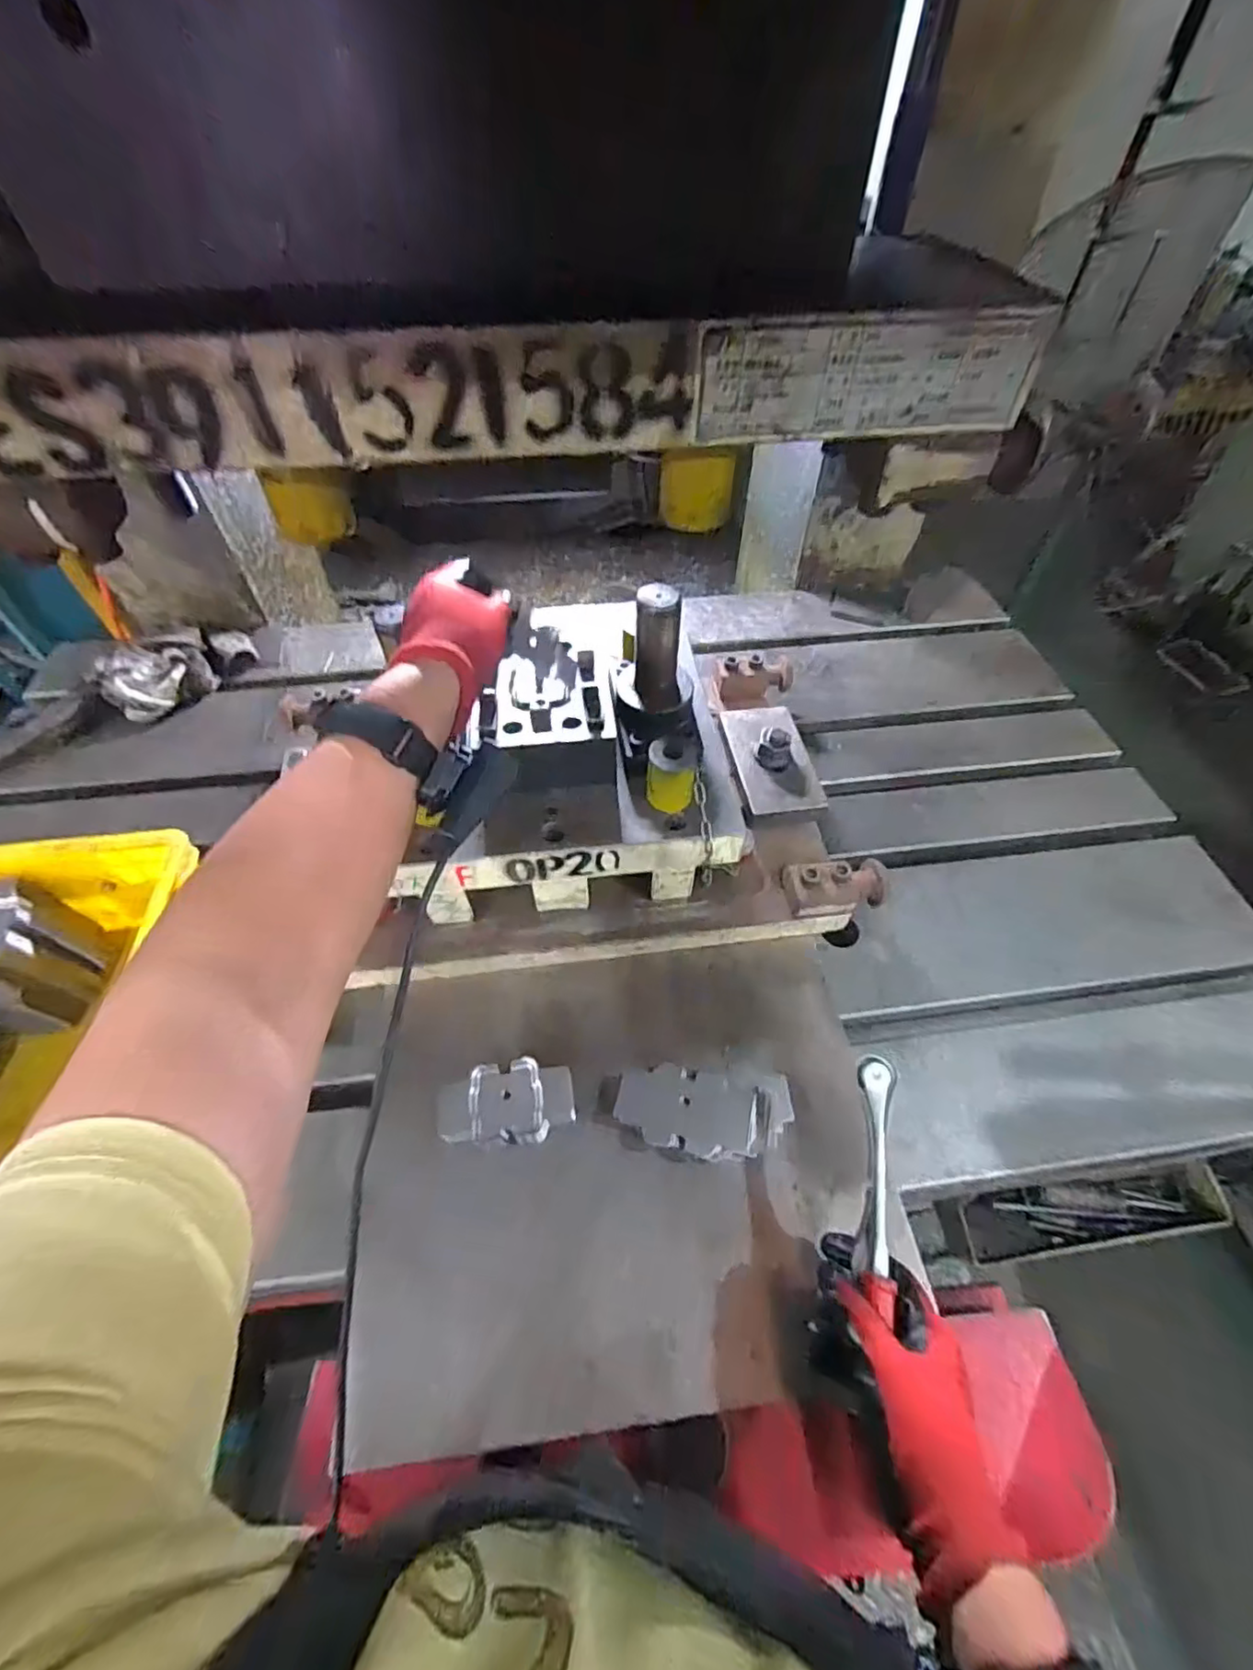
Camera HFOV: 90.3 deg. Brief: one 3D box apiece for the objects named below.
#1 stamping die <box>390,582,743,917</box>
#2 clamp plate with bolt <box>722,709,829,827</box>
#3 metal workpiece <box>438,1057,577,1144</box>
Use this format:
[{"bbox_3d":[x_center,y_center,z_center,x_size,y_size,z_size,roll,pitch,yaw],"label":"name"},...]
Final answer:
[{"bbox_3d":[-0.062,-0.087,0.581,0.303,0.223,0.224,-3,52,-5],"label":"stamping die"},{"bbox_3d":[0.155,-0.087,0.674,0.087,0.040,0.172,-7,52,-3],"label":"clamp plate with bolt"},{"bbox_3d":[-0.097,0.220,0.512,0.106,0.027,0.056,-7,52,-4],"label":"metal workpiece"}]

